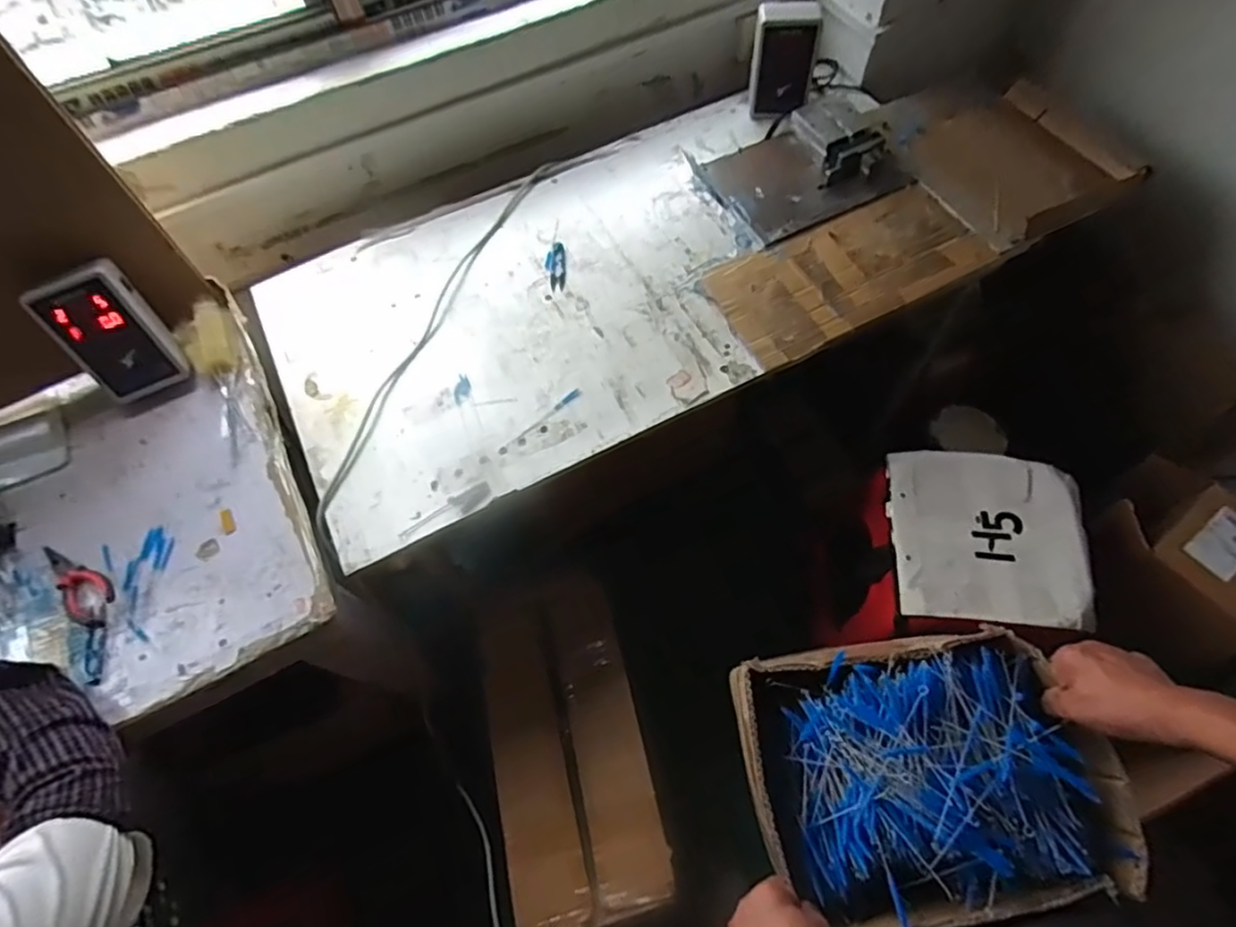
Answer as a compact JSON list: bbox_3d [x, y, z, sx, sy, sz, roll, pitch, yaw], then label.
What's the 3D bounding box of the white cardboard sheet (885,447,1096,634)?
[{"bbox_3d":[0.617,0.118,1.060,0.313,0.023,0.291,2,64,5],"label":"white cardboard sheet"}]

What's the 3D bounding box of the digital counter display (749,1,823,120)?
[{"bbox_3d":[0.300,-0.727,1.157,0.110,0.175,0.040,9,64,8],"label":"digital counter display"}]

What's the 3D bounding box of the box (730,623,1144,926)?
[{"bbox_3d":[0.284,0.280,0.595,0.302,0.091,0.239,-11,63,-2],"label":"box"}]

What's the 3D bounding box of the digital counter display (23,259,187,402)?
[{"bbox_3d":[-0.720,-0.184,0.918,0.123,0.194,0.059,-26,41,-14],"label":"digital counter display"}]

